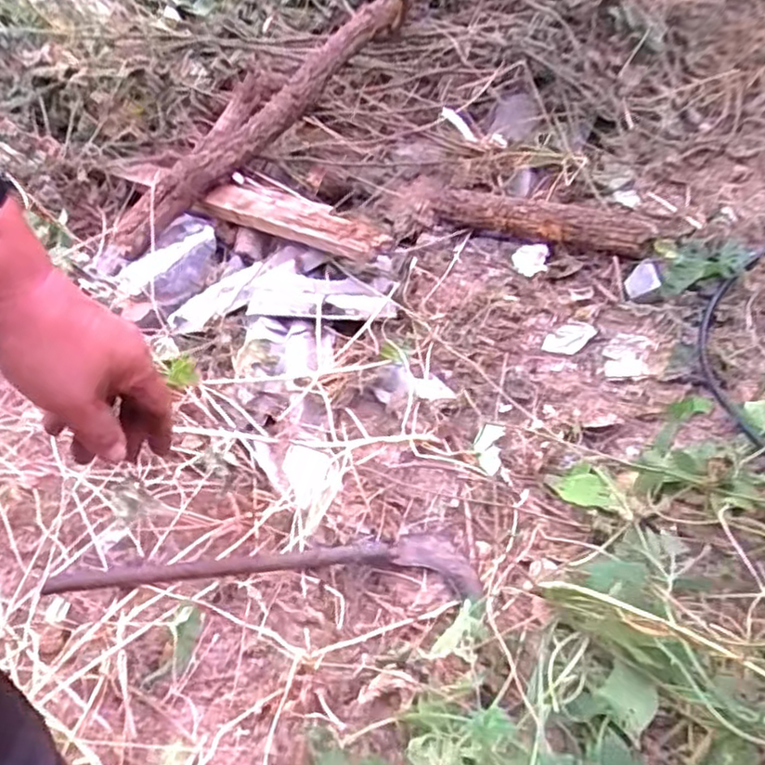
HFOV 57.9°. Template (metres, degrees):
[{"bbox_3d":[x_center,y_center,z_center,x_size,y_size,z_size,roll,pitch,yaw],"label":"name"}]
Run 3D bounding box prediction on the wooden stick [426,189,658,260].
[{"bbox_3d":[0.278,-0.302,1.298,0.455,0.053,0.069,21,52,36],"label":"wooden stick"}]

